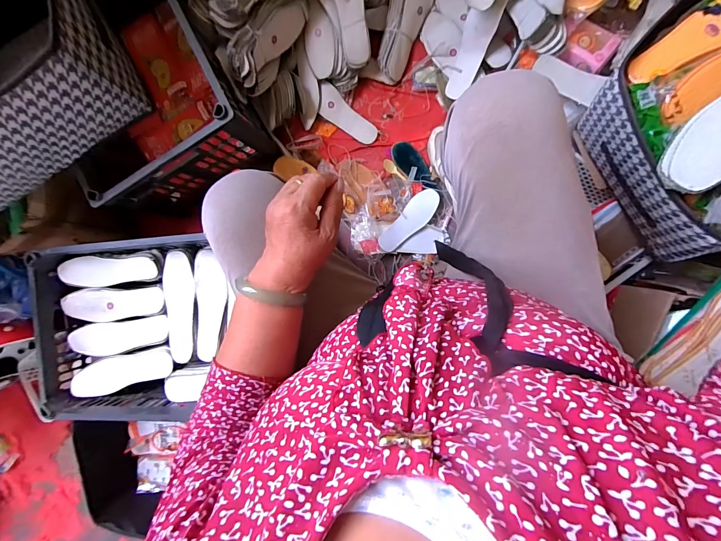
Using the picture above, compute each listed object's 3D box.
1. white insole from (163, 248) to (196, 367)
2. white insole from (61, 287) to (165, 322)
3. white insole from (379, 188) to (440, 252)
[{"bbox_3d":[-0.368,0.075,0.683,0.065,0.020,0.222,1,95,8],"label":"white insole"},{"bbox_3d":[-0.539,0.074,0.731,0.202,0.022,0.071,-4,95,-5],"label":"white insole"},{"bbox_3d":[0.116,-0.114,0.779,0.061,0.008,0.173,40,97,-2],"label":"white insole"}]

